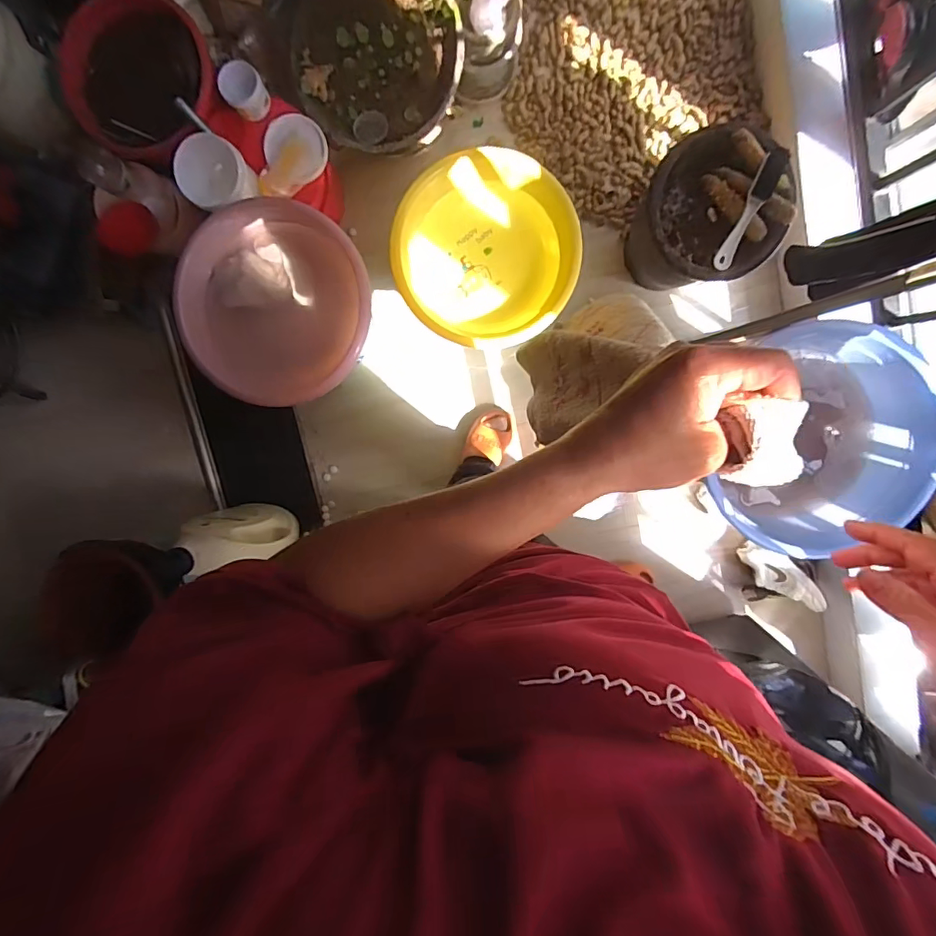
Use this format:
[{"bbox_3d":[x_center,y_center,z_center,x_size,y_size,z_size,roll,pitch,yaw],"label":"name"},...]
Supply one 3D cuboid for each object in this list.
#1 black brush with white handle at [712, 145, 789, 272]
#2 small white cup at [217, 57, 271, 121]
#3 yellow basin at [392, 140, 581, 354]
[{"bbox_3d":[0.498,-0.453,0.864,0.036,0.032,0.206,22,99,-1],"label":"black brush with white handle"},{"bbox_3d":[-0.430,-0.727,0.947,0.076,0.060,0.073,0,99,2],"label":"small white cup"},{"bbox_3d":[0.033,-0.421,0.956,0.333,0.111,0.308,-11,98,4],"label":"yellow basin"}]

